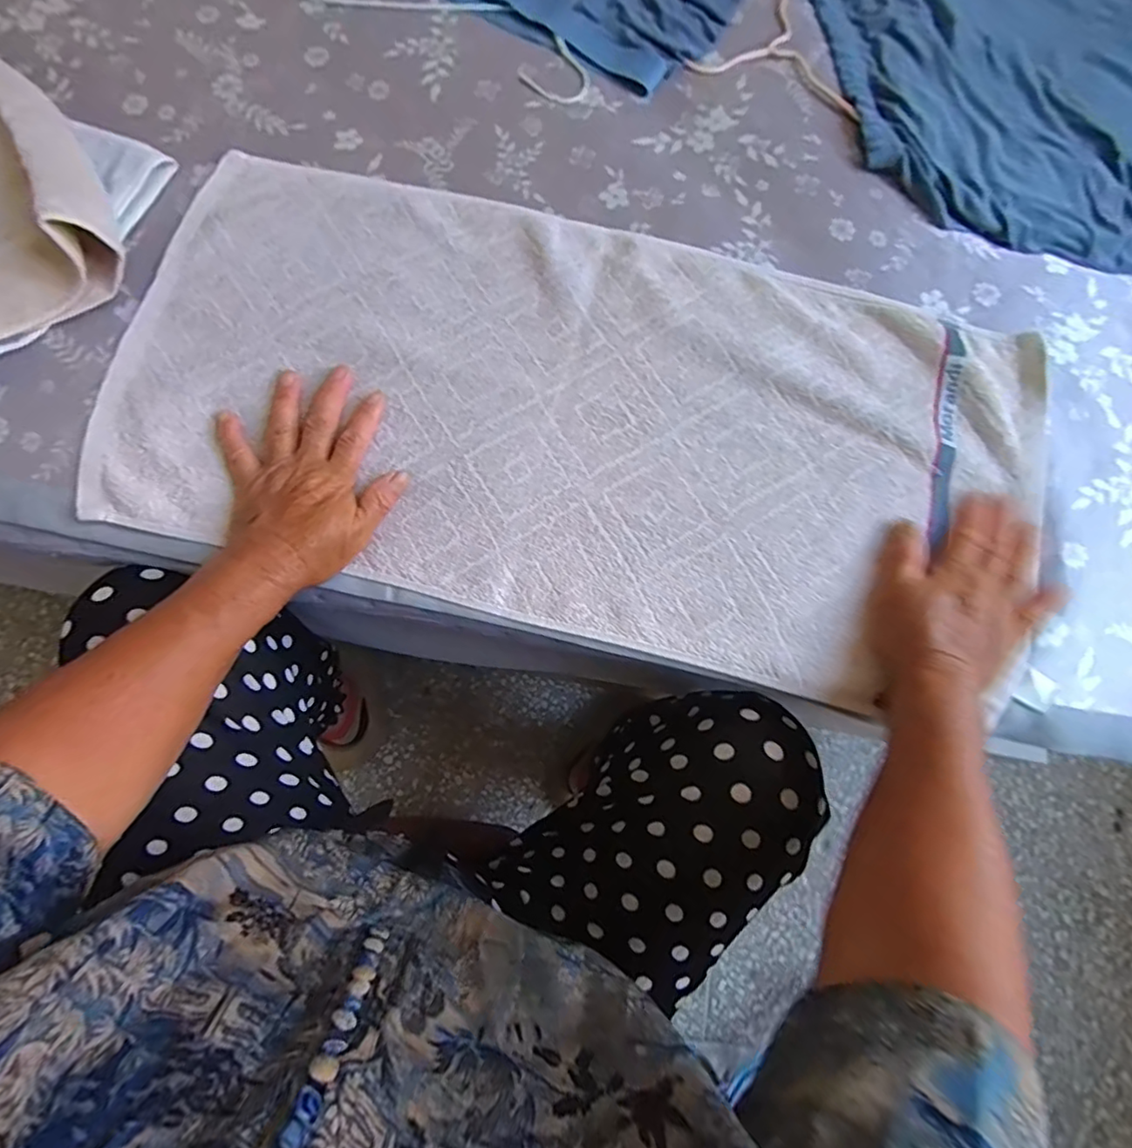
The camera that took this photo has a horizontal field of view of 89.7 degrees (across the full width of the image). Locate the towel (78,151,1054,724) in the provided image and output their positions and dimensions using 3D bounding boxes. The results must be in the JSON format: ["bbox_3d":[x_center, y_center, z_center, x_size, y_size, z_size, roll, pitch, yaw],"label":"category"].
[{"bbox_3d":[0.010,-0.125,0.436,0.669,0.025,0.330,14,78,2],"label":"towel"}]

